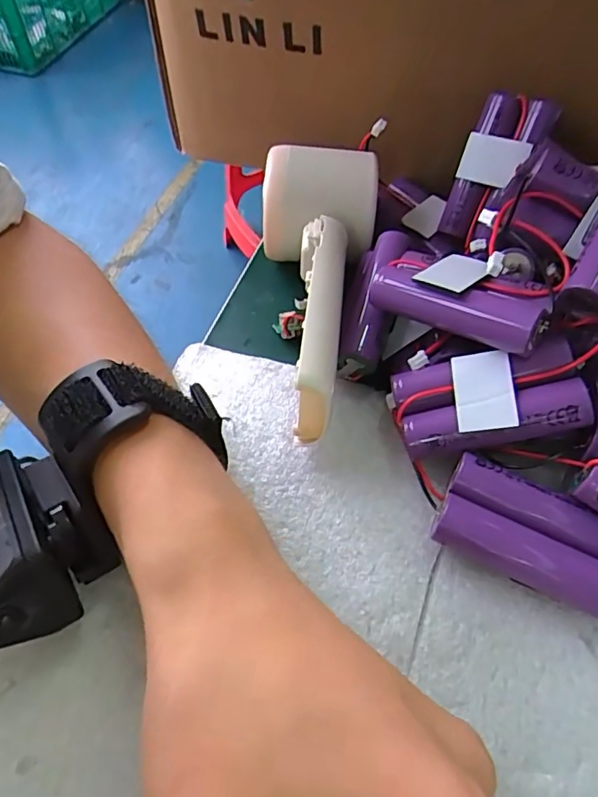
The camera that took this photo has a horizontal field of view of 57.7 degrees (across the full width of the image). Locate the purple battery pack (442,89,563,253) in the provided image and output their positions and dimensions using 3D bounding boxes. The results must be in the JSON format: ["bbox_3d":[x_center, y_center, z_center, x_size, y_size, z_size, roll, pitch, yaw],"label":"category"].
[{"bbox_3d":[0.091,-0.110,0.262,0.034,0.067,0.017,40,33,24],"label":"purple battery pack"}]

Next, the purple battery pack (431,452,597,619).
[{"bbox_3d":[0.083,0.050,0.193,0.065,0.019,0.031,23,60,16],"label":"purple battery pack"}]

